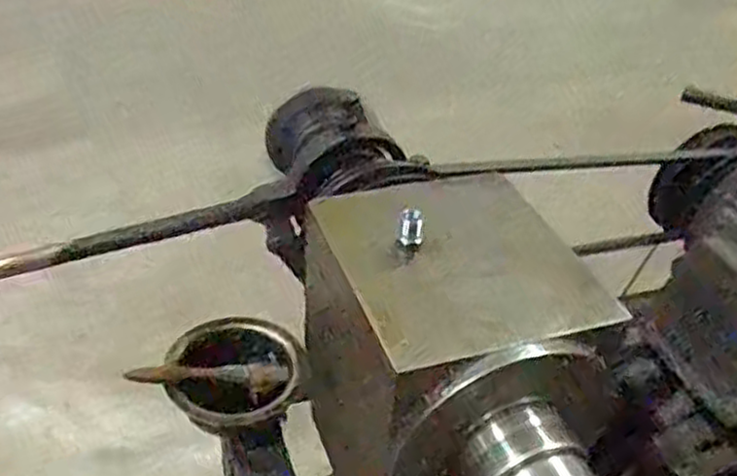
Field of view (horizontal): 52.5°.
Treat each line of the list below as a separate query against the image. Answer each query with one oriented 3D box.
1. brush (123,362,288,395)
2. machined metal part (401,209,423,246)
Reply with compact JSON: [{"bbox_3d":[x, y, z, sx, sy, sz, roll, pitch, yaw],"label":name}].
[{"bbox_3d":[-0.150,0.128,0.704,0.144,0.025,0.033,-2,37,-10],"label":"brush"},{"bbox_3d":[0.026,-0.006,0.463,0.014,0.025,0.006,7,14,6],"label":"machined metal part"}]

